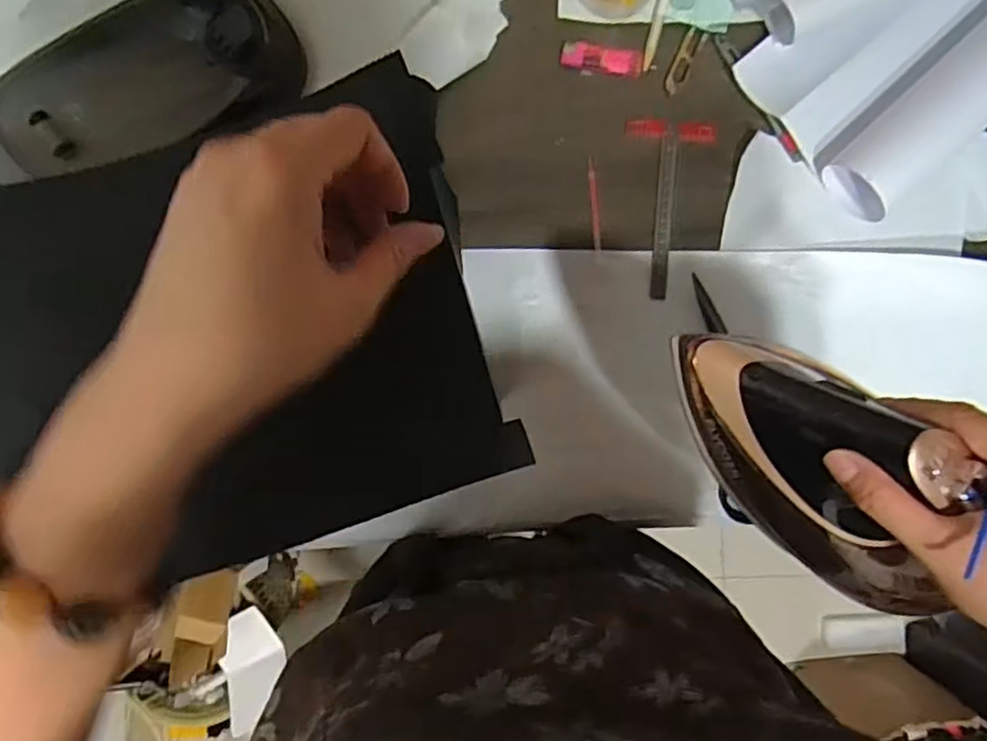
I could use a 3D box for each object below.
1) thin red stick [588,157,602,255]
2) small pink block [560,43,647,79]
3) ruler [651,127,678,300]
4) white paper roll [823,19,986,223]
[{"bbox_3d":[0.096,-0.156,0.652,0.007,0.004,0.093,-4,90,0],"label":"thin red stick"},{"bbox_3d":[0.104,-0.295,0.654,0.078,0.004,0.027,7,90,0],"label":"small pink block"},{"bbox_3d":[0.163,-0.151,0.656,0.017,0.006,0.164,3,90,0],"label":"ruler"},{"bbox_3d":[0.440,-0.268,0.620,0.328,0.059,0.081,-43,90,-1],"label":"white paper roll"}]

